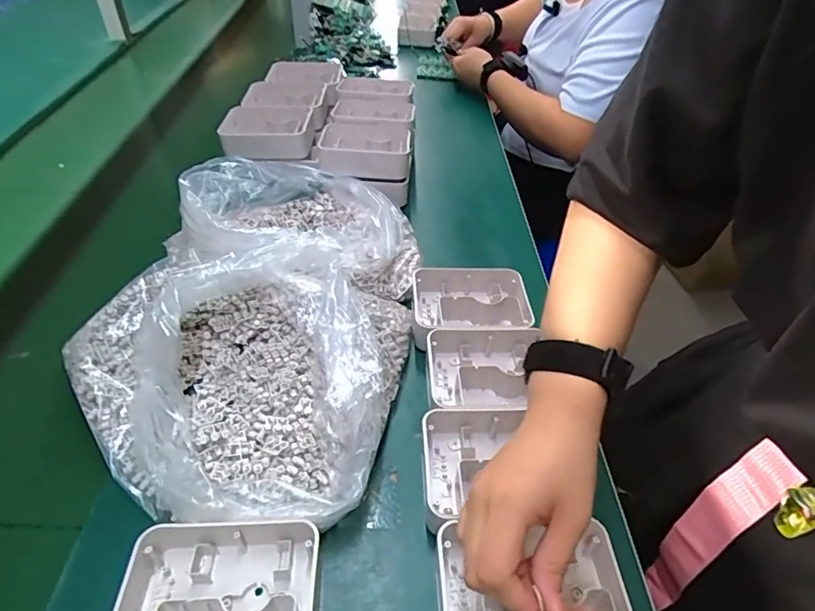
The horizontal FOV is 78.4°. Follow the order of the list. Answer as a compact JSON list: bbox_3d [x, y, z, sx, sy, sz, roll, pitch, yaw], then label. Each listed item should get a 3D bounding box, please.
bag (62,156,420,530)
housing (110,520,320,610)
[{"bbox_3d":[-0.141,-0.020,0.530,0.295,0.103,0.468,9,45,7],"label":"bag"},{"bbox_3d":[-0.131,0.203,0.342,0.133,0.035,0.098,0,44,-3],"label":"housing"}]

